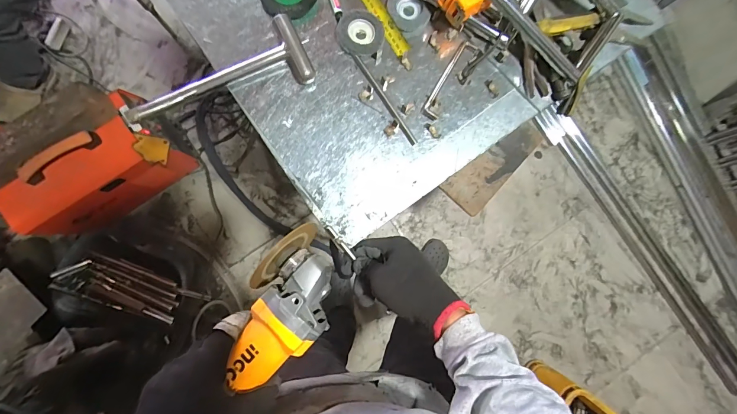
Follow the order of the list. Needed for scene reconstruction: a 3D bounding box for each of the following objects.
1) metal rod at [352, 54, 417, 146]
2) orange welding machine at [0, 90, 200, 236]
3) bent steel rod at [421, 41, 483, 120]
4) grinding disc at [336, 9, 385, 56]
[{"bbox_3d":[0.023,-0.149,0.482,0.009,0.004,0.149,-33,90,-5],"label":"metal rod"},{"bbox_3d":[-0.803,-0.081,1.080,0.407,0.366,0.126,-35,90,-5],"label":"orange welding machine"},{"bbox_3d":[0.117,-0.180,0.488,0.031,0.011,0.125,32,85,-2],"label":"bent steel rod"},{"bbox_3d":[-0.011,-0.241,0.482,0.065,0.013,0.057,8,86,-4],"label":"grinding disc"}]

